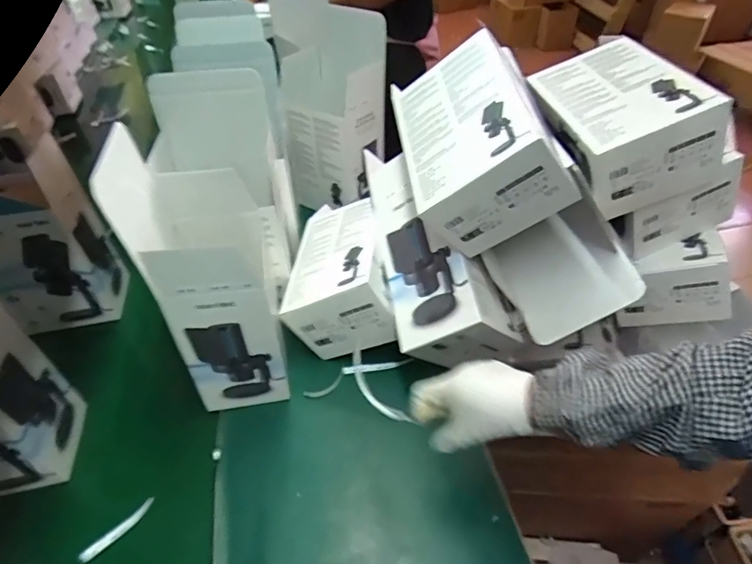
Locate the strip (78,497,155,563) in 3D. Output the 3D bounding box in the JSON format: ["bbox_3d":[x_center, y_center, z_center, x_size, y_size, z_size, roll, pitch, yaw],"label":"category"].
[{"bbox_3d":[-0.301,0.290,0.534,0.015,0.019,0.085,28,53,26],"label":"strip"}]

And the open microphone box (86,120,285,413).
[{"bbox_3d":[-0.190,0.004,0.574,0.129,0.336,0.155,-7,46,-5],"label":"open microphone box"}]

